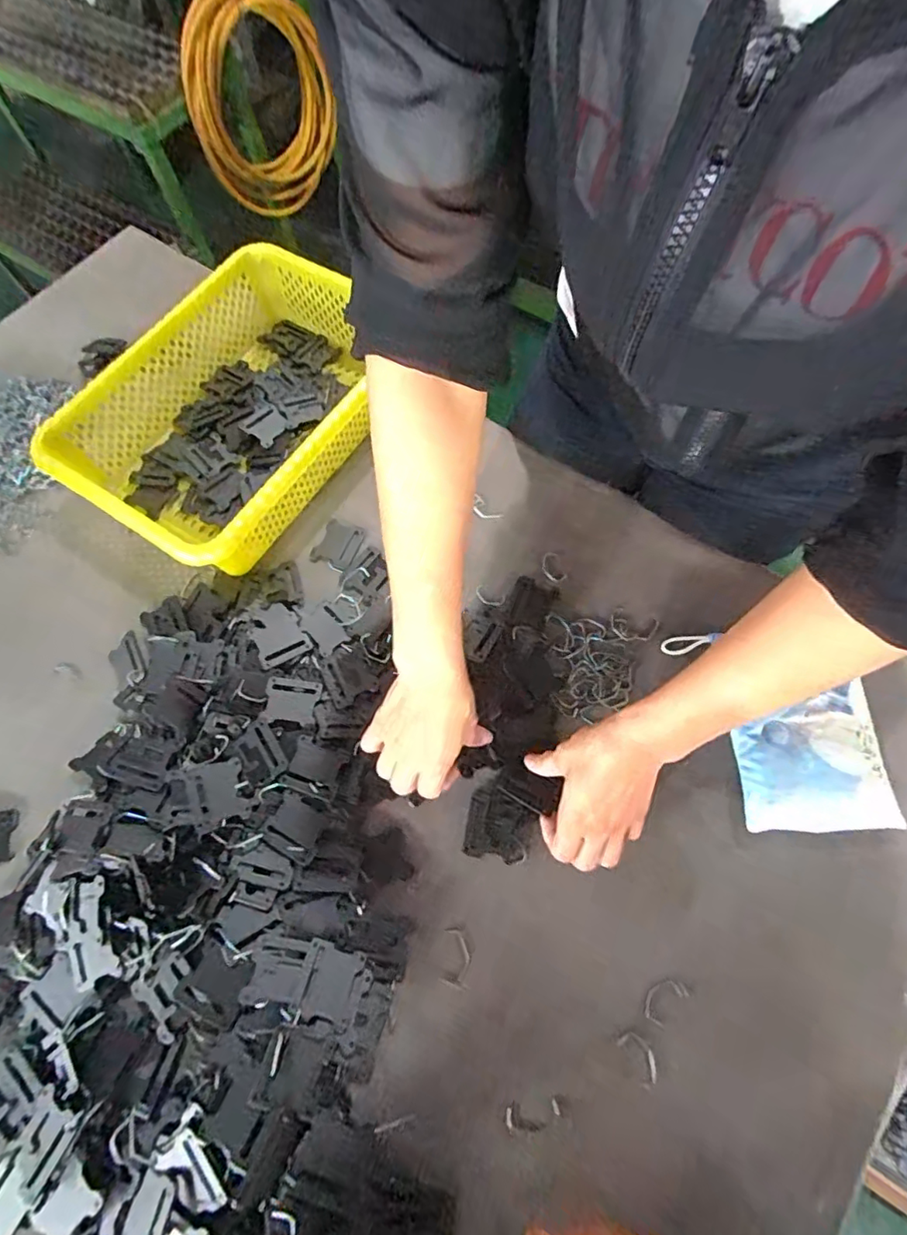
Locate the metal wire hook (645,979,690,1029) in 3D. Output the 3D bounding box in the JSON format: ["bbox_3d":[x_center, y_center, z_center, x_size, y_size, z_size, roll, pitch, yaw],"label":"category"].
[{"bbox_3d":[0.156,0.283,0.411,0.035,0.005,0.019,-39,71,-12],"label":"metal wire hook"}]

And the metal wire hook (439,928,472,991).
[{"bbox_3d":[0.002,0.263,0.429,0.022,0.004,0.040,6,68,6],"label":"metal wire hook"}]

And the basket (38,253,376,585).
[{"bbox_3d":[-0.223,-0.222,0.593,0.256,0.085,0.340,32,73,15],"label":"basket"}]

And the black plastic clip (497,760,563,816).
[{"bbox_3d":[0.062,0.142,0.467,0.049,0.013,0.028,33,73,15],"label":"black plastic clip"}]

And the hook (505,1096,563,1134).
[{"bbox_3d":[0.057,0.352,0.392,0.041,0.004,0.018,-7,67,1],"label":"hook"}]

